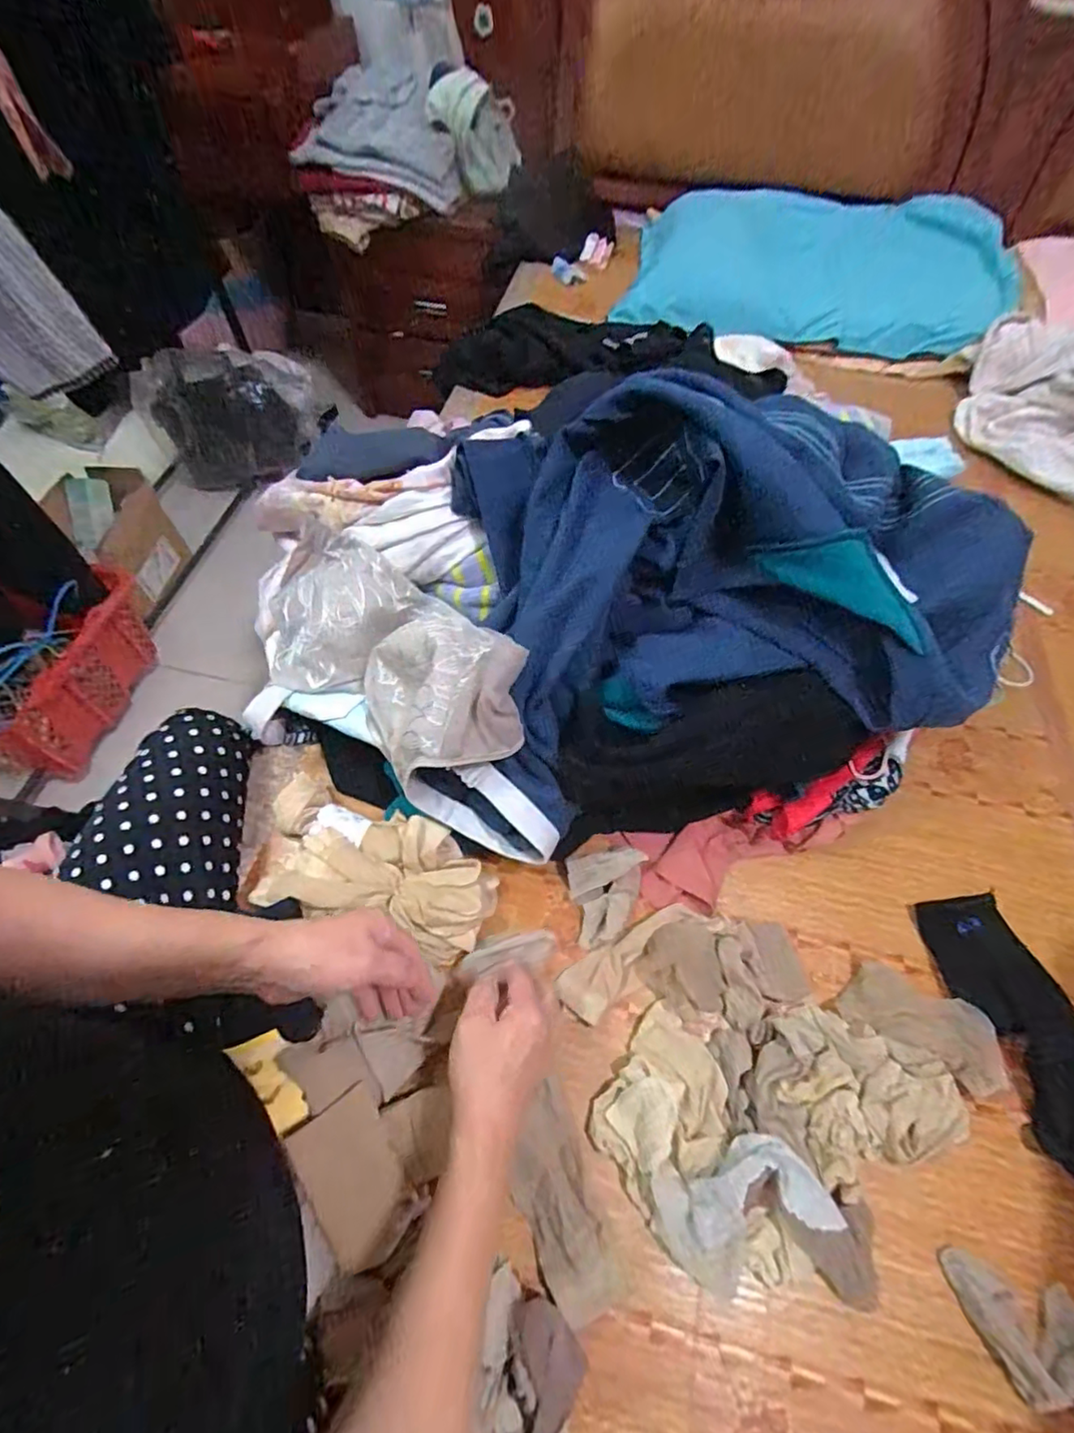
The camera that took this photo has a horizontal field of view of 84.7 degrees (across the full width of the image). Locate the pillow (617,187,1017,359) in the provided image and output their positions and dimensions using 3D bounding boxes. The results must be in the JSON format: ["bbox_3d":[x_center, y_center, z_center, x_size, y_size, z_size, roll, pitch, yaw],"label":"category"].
[{"bbox_3d":[0.534,-0.901,1.144,0.677,0.155,0.422,15,59,8],"label":"pillow"}]

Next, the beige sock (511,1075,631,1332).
[{"bbox_3d":[0.016,0.373,0.456,0.057,0.013,0.141,-17,60,-12],"label":"beige sock"}]

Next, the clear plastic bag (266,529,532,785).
[{"bbox_3d":[-0.144,-0.065,0.549,0.337,0.122,0.145,36,64,19],"label":"clear plastic bag"}]

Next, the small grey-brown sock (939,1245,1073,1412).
[{"bbox_3d":[0.347,0.429,0.414,0.087,0.022,0.076,0,58,-1],"label":"small grey-brown sock"}]

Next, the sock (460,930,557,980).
[{"bbox_3d":[-0.023,0.211,0.528,0.088,0.022,0.032,-5,57,-25],"label":"sock"}]

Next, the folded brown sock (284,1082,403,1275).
[{"bbox_3d":[-0.131,0.327,0.419,0.062,0.018,0.094,-32,64,-19],"label":"folded brown sock"}]

